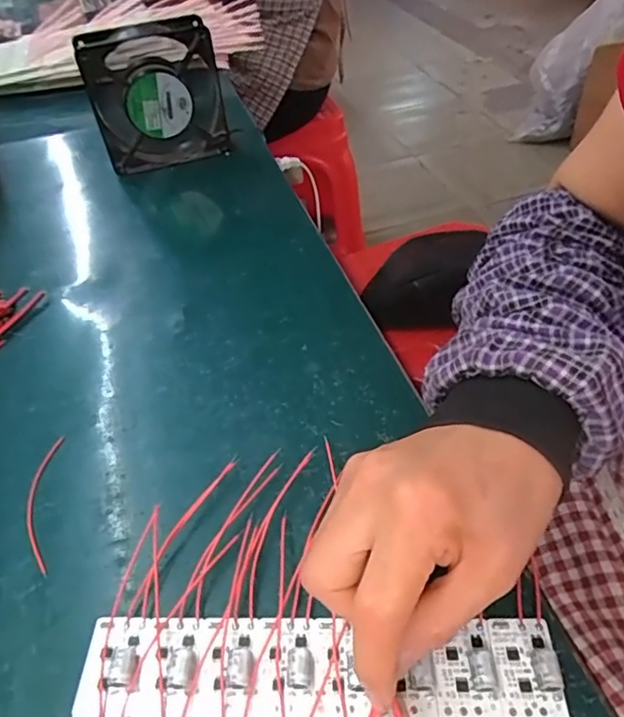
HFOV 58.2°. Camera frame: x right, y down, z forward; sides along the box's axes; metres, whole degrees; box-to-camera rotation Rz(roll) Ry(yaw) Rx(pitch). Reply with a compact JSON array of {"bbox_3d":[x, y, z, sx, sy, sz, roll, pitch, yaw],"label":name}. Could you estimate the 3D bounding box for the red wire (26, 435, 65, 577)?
[{"bbox_3d":[-0.152,0.080,0.312,0.017,0.005,0.088,-12,45,-5],"label":"red wire"}]

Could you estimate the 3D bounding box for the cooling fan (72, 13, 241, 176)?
[{"bbox_3d":[-0.145,-0.243,0.527,0.116,0.125,0.033,-13,45,-6],"label":"cooling fan"}]

